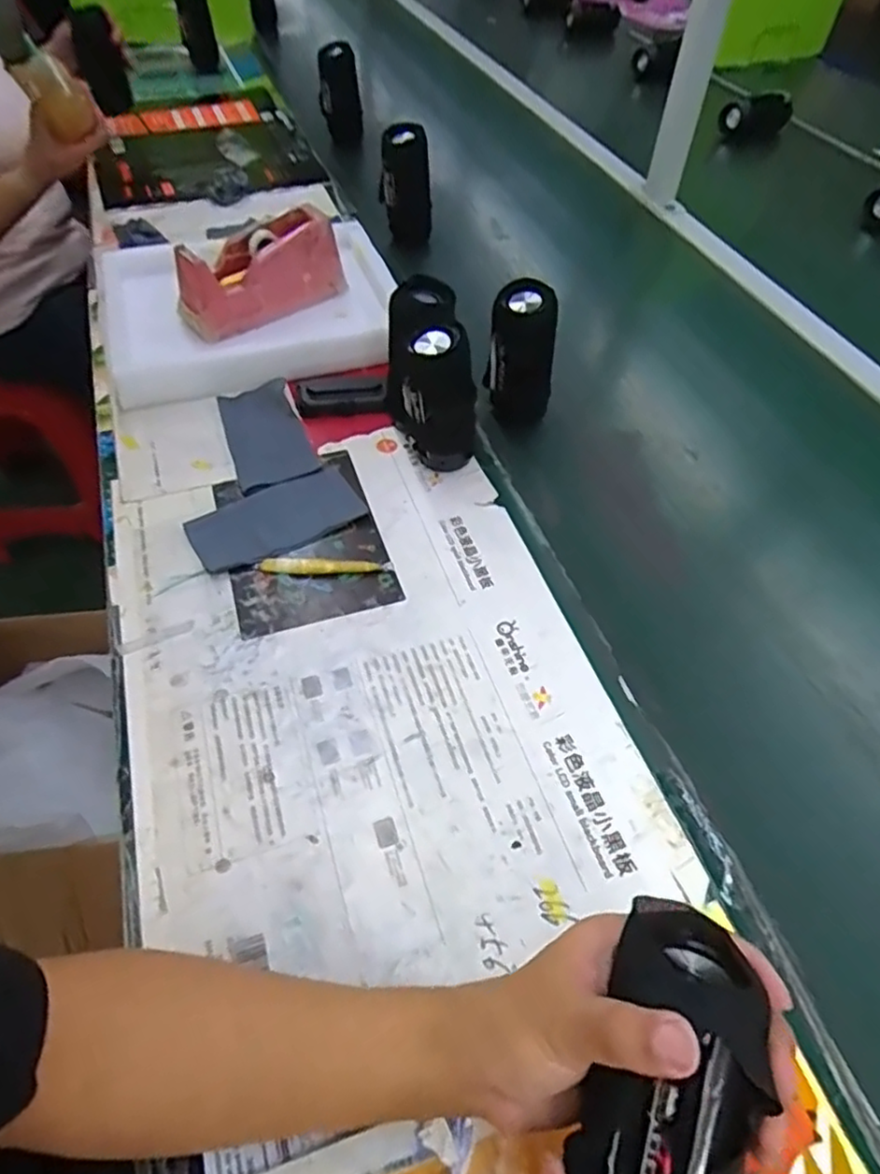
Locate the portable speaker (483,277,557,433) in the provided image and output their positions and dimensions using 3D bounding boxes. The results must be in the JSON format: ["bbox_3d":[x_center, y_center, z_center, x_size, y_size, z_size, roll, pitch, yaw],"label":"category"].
[{"bbox_3d":[0.088,-0.246,0.733,0.071,0.151,0.056,7,51,2],"label":"portable speaker"}]

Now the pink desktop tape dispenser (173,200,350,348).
[{"bbox_3d":[-0.221,-0.380,0.827,0.201,0.105,0.062,-30,58,-24],"label":"pink desktop tape dispenser"}]

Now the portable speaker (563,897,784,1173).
[{"bbox_3d":[0.096,0.225,0.289,0.063,0.052,0.156,14,78,8],"label":"portable speaker"}]

